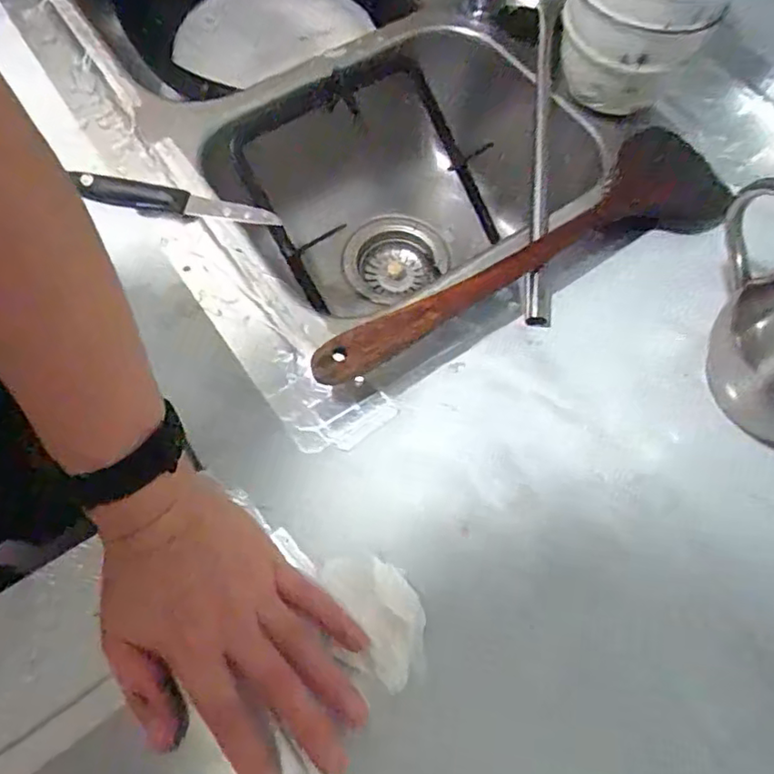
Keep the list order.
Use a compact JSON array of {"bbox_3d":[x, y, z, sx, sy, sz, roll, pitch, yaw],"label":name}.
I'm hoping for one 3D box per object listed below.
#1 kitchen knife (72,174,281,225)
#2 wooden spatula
[{"bbox_3d":[-0.165,-0.146,0.488,0.159,0.012,0.021,10,64,3],"label":"kitchen knife"},{"bbox_3d":[0.113,-0.082,0.444,0.354,0.018,0.091,-37,83,-19],"label":"wooden spatula"}]

